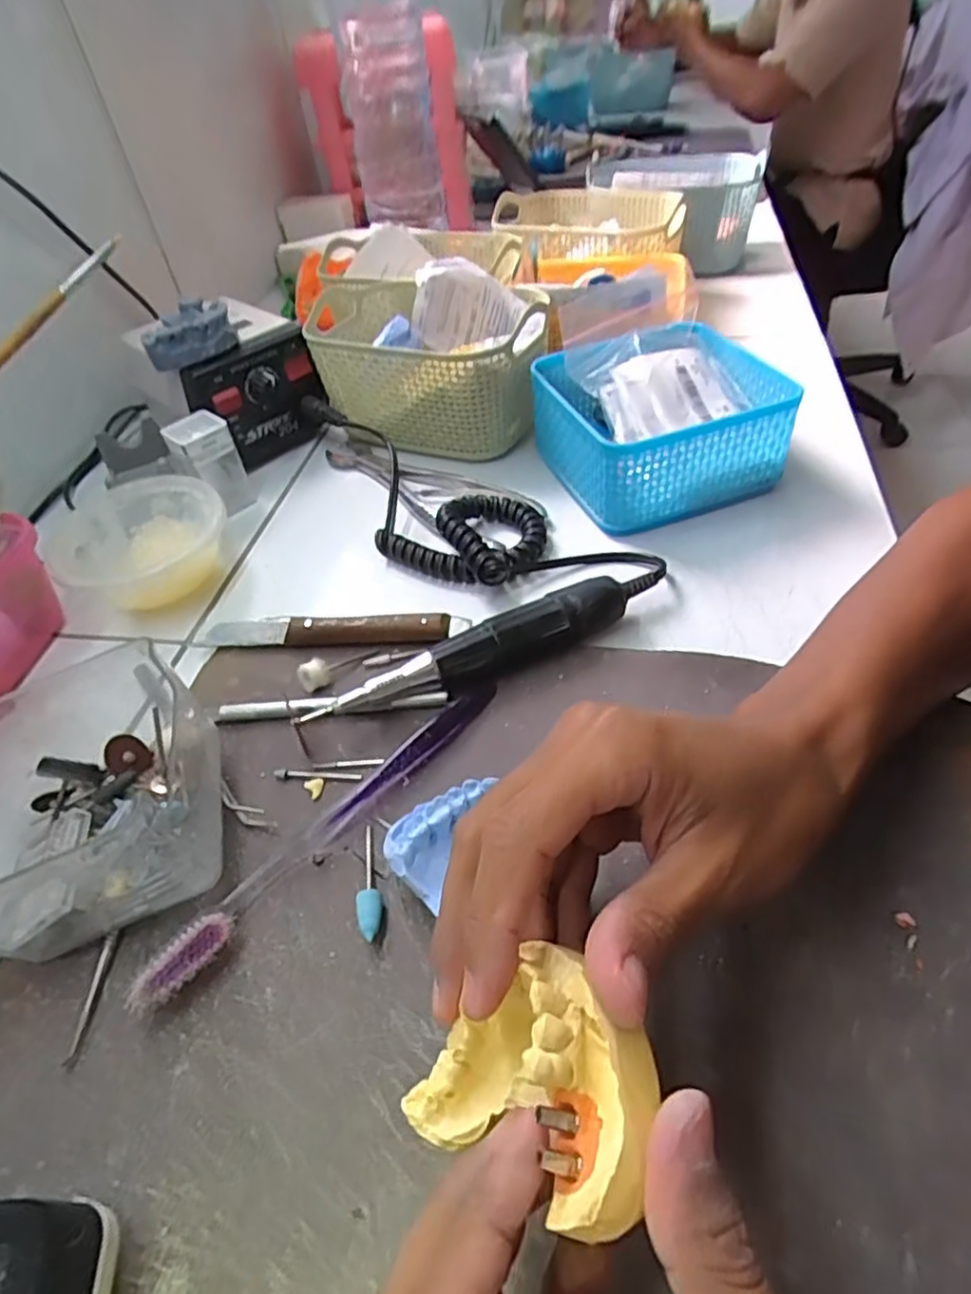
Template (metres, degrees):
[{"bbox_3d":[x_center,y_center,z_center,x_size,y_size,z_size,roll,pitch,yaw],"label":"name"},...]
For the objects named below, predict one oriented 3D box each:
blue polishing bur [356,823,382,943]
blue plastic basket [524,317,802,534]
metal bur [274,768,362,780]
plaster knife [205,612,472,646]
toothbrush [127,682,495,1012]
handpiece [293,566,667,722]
[{"bbox_3d":[-0.046,0.094,0.272,0.009,0.008,0.048,-10,34,-3],"label":"blue polishing bur"},{"bbox_3d":[0.111,-0.147,0.440,0.131,0.070,0.127,-17,47,-9],"label":"blue plastic basket"},{"bbox_3d":[-0.078,0.058,0.312,0.042,0.004,0.005,2,47,9],"label":"metal bur"},{"bbox_3d":[-0.082,-0.010,0.371,0.143,0.014,0.018,1,47,8],"label":"plaster knife"},{"bbox_3d":[-0.064,0.072,0.288,0.020,0.018,0.186,29,56,30],"label":"toothbrush"},{"bbox_3d":[0.007,-0.002,0.342,0.191,0.026,0.031,-23,48,-15],"label":"handpiece"}]

